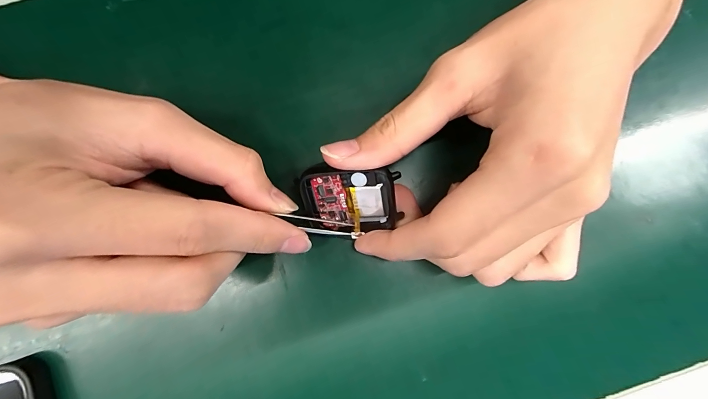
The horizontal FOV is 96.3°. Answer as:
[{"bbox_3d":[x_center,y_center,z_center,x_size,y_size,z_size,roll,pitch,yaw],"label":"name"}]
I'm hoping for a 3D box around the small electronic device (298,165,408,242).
[{"bbox_3d":[-0.003,0.001,0.150,0.045,0.037,0.009,1,34,10],"label":"small electronic device"}]

